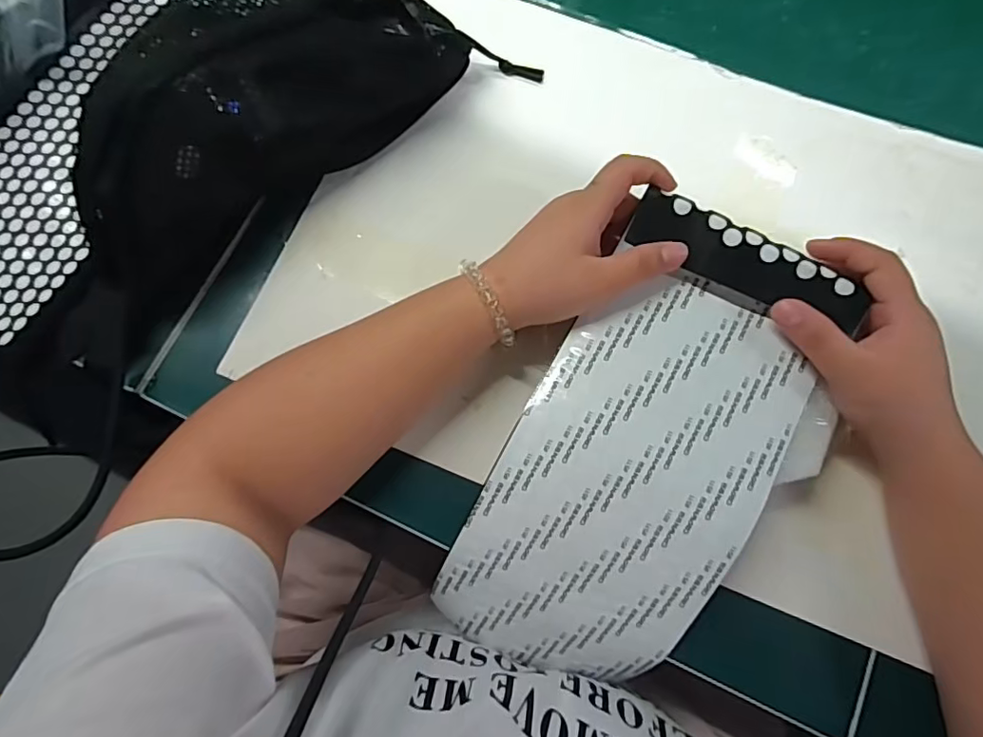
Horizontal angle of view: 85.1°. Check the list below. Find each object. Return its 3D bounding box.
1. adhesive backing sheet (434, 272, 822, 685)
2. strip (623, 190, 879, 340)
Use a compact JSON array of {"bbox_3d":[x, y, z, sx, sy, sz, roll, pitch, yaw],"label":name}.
[{"bbox_3d":[0.075,0.069,0.323,0.132,0.071,0.237,29,78,7],"label":"adhesive backing sheet"},{"bbox_3d":[0.144,-0.059,0.306,0.132,0.018,0.036,27,91,7],"label":"strip"}]

